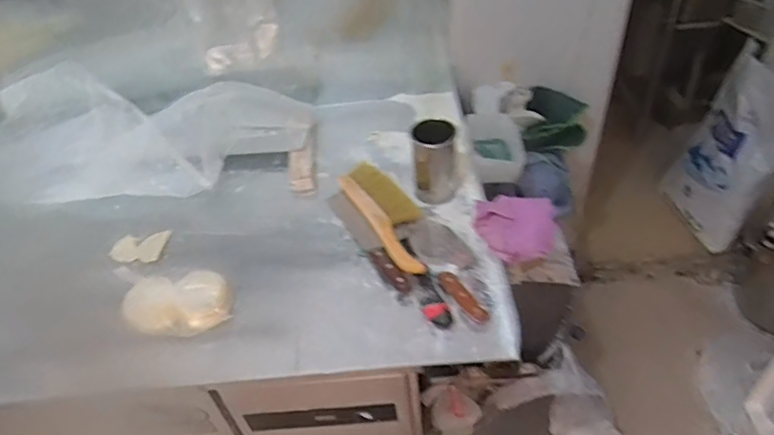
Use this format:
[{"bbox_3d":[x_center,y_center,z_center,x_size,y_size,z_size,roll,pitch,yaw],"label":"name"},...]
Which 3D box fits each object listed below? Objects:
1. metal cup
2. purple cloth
[{"bbox_3d":[0.099,-0.117,1.112,0.083,0.160,0.084,-3,43,3],"label":"metal cup"},{"bbox_3d":[0.223,0.016,0.932,0.135,0.053,0.127,6,44,13],"label":"purple cloth"}]

